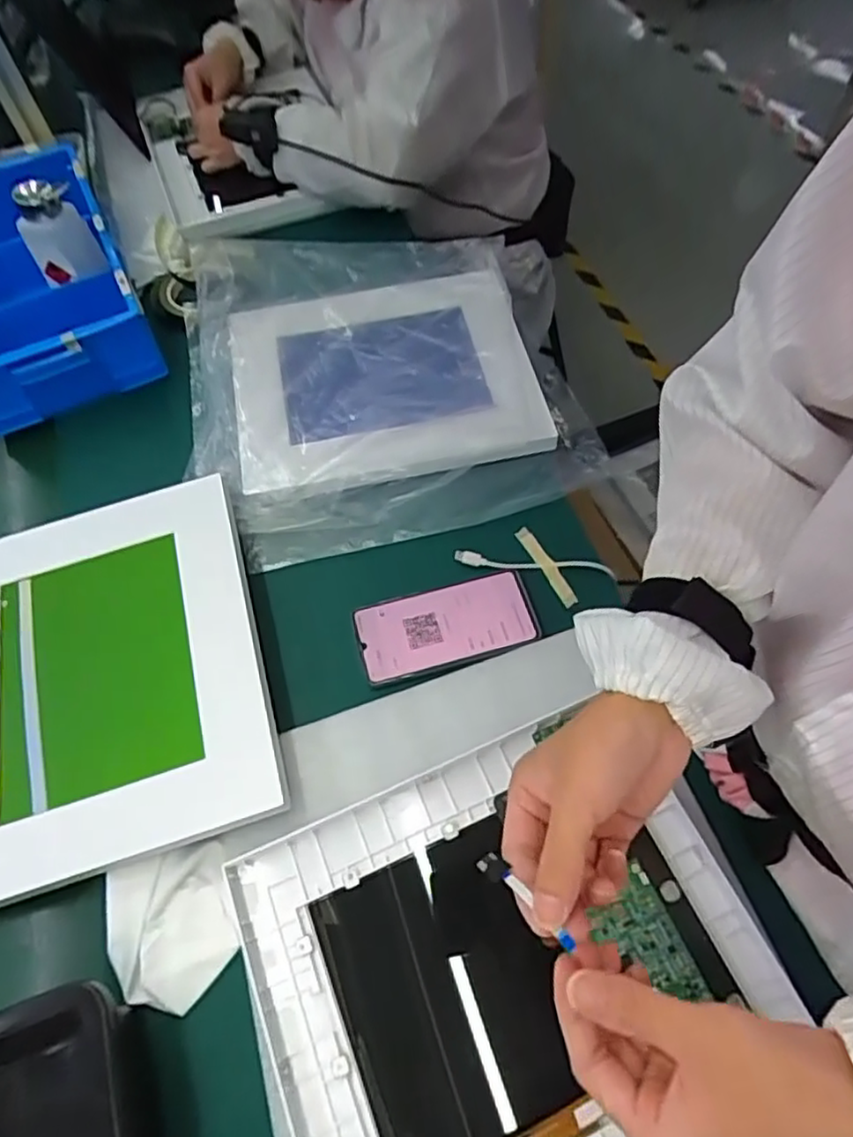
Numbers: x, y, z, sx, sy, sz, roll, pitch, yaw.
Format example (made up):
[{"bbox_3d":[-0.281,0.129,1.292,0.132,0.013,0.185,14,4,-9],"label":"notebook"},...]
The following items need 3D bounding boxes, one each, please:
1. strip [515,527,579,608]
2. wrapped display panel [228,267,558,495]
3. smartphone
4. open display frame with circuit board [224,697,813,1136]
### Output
[{"bbox_3d":[0.106,-0.005,0.581,0.012,0.004,0.086,-26,62,-10],"label":"strip"},{"bbox_3d":[-0.044,-0.205,0.677,0.299,0.037,0.264,-12,61,-4],"label":"wrapped display panel"},{"bbox_3d":[0.016,0.047,0.551,0.148,0.006,0.070,-15,61,-4],"label":"smartphone"},{"bbox_3d":[0.049,0.249,0.424,0.304,0.017,0.256,-22,61,-10],"label":"open display frame with circuit board"}]

